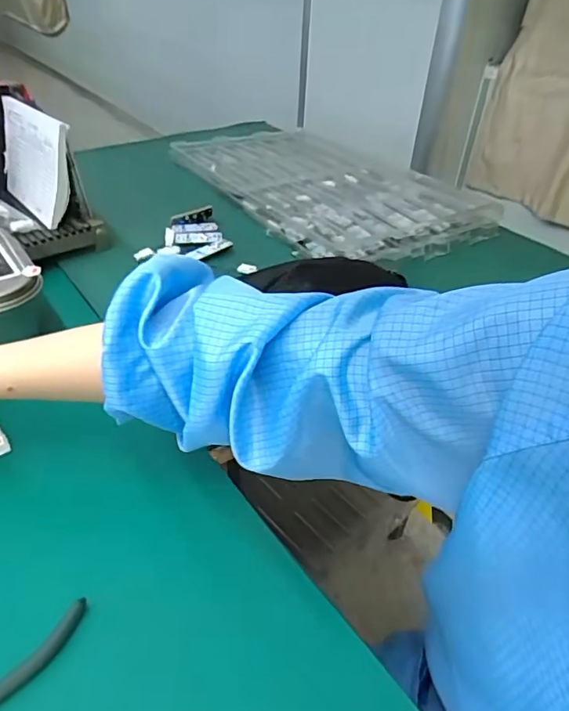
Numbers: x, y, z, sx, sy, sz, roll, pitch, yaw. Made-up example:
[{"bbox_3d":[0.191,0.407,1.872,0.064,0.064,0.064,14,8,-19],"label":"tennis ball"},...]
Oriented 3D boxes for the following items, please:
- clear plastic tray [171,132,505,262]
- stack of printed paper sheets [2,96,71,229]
[{"bbox_3d":[0.067,-0.304,0.871,0.351,0.026,0.544,-23,46,-28],"label":"clear plastic tray"},{"bbox_3d":[-0.344,-0.267,0.685,0.015,0.130,0.194,-11,36,-45],"label":"stack of printed paper sheets"}]

